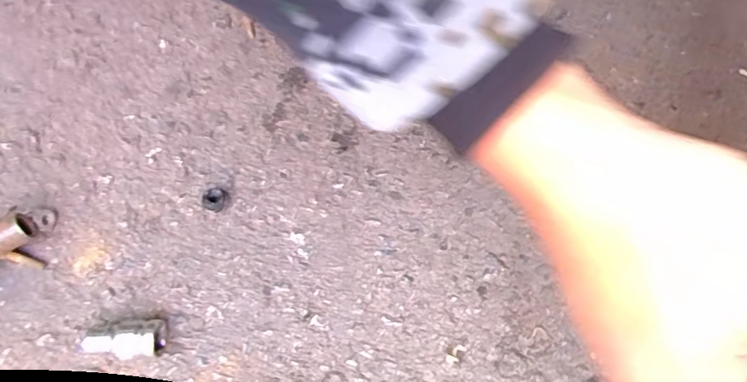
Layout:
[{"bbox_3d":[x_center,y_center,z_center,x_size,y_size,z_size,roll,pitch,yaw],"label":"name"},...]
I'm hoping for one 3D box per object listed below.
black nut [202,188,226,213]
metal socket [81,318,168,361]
[{"bbox_3d":[-0.101,0.006,0.319,0.015,0.011,0.014,1,68,-2],"label":"black nut"},{"bbox_3d":[-0.138,0.083,0.281,0.039,0.020,0.021,1,68,-2],"label":"metal socket"}]

